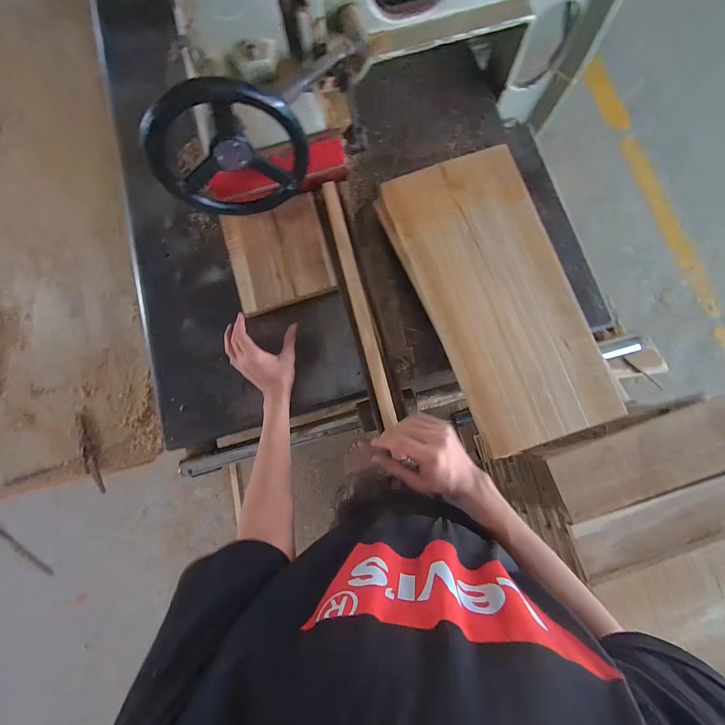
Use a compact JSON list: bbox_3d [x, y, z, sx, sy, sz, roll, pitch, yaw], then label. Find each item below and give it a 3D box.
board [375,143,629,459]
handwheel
[{"bbox_3d":[0.238,-0.125,0.537,0.254,0.024,0.511,-21,81,0],"label":"board"},{"bbox_3d":[-0.197,-0.320,0.456,0.219,0.184,0.084,-21,80,-1],"label":"handwheel"}]

